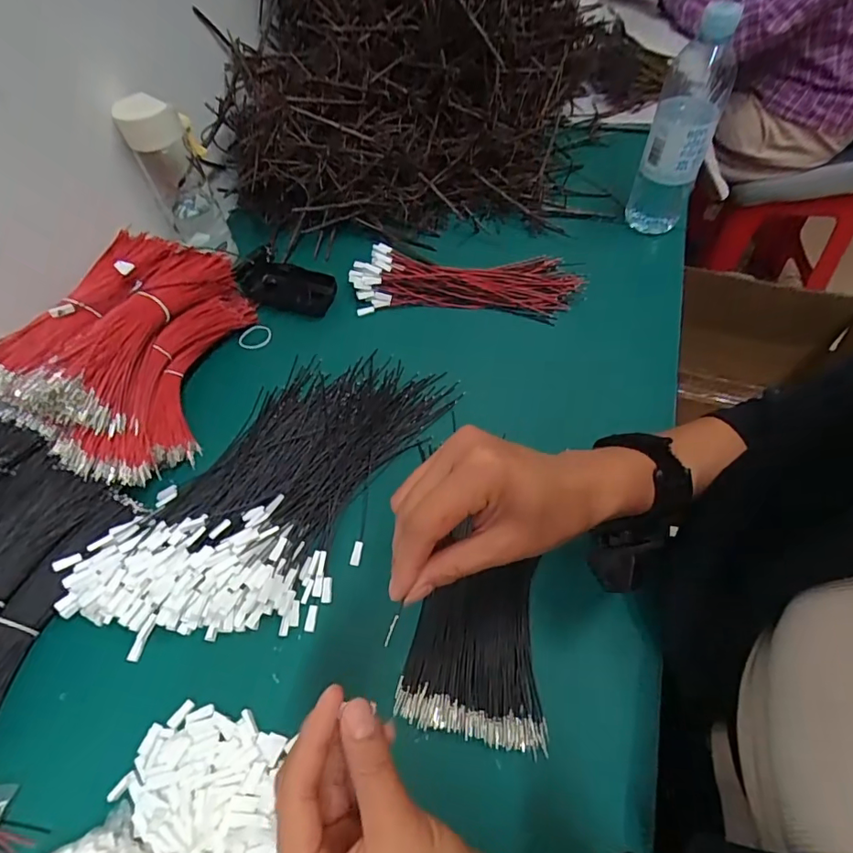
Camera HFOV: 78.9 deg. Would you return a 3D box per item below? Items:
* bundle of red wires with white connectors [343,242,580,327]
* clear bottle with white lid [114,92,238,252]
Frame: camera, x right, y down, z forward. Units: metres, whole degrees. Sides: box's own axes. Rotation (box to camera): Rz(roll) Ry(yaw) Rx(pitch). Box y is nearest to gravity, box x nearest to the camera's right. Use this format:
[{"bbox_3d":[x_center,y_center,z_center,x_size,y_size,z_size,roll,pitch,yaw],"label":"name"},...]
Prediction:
[{"bbox_3d":[0.045,-0.167,0.596,0.256,0.027,0.086,3,56,6],"label":"bundle of red wires with white connectors"},{"bbox_3d":[-0.279,-0.282,0.591,0.063,0.175,0.052,-14,56,-6],"label":"clear bottle with white lid"}]

